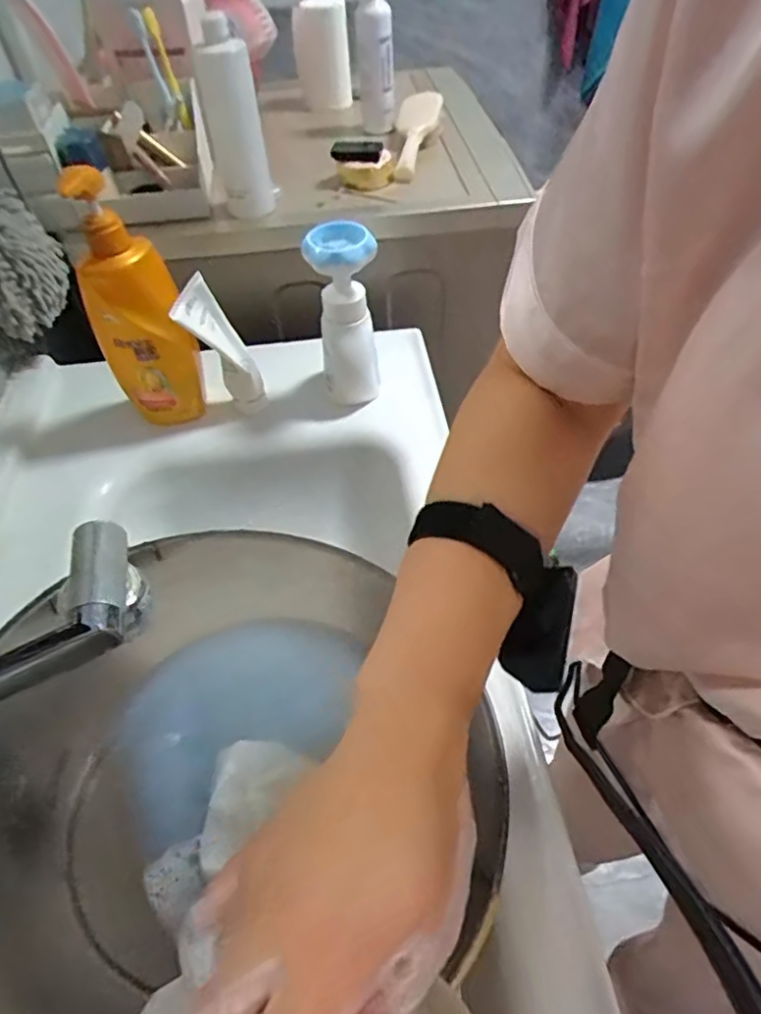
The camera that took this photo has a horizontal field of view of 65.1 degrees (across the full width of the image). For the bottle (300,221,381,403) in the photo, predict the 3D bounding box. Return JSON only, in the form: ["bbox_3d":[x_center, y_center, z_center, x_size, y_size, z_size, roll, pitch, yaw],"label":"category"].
[{"bbox_3d":[-0.035,-0.202,0.636,0.067,0.176,0.057,4,50,7],"label":"bottle"}]

